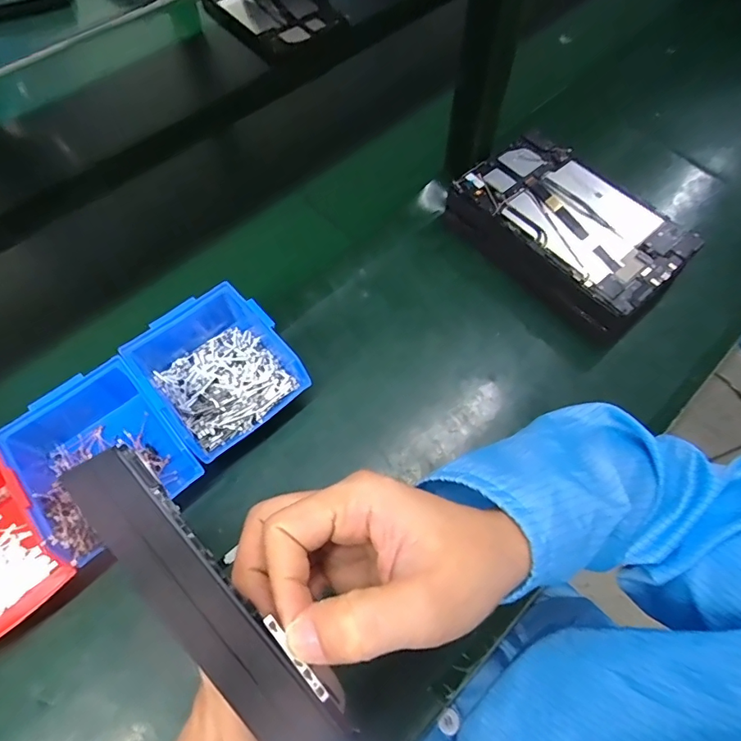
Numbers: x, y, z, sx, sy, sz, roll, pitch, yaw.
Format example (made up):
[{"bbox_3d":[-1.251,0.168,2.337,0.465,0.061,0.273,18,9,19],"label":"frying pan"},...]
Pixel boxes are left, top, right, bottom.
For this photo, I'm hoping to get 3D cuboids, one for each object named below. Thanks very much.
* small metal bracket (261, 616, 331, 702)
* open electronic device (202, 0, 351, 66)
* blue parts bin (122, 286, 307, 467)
[{"bbox_3d":[-0.029,0.113,0.182,0.004,0.004,0.037,-38,85,-18],"label":"small metal bracket"},{"bbox_3d":[-0.161,-0.613,0.802,0.240,0.026,0.160,41,70,18],"label":"open electronic device"},{"bbox_3d":[-0.149,-0.003,0.456,0.126,0.062,0.150,-39,71,-17],"label":"blue parts bin"}]

